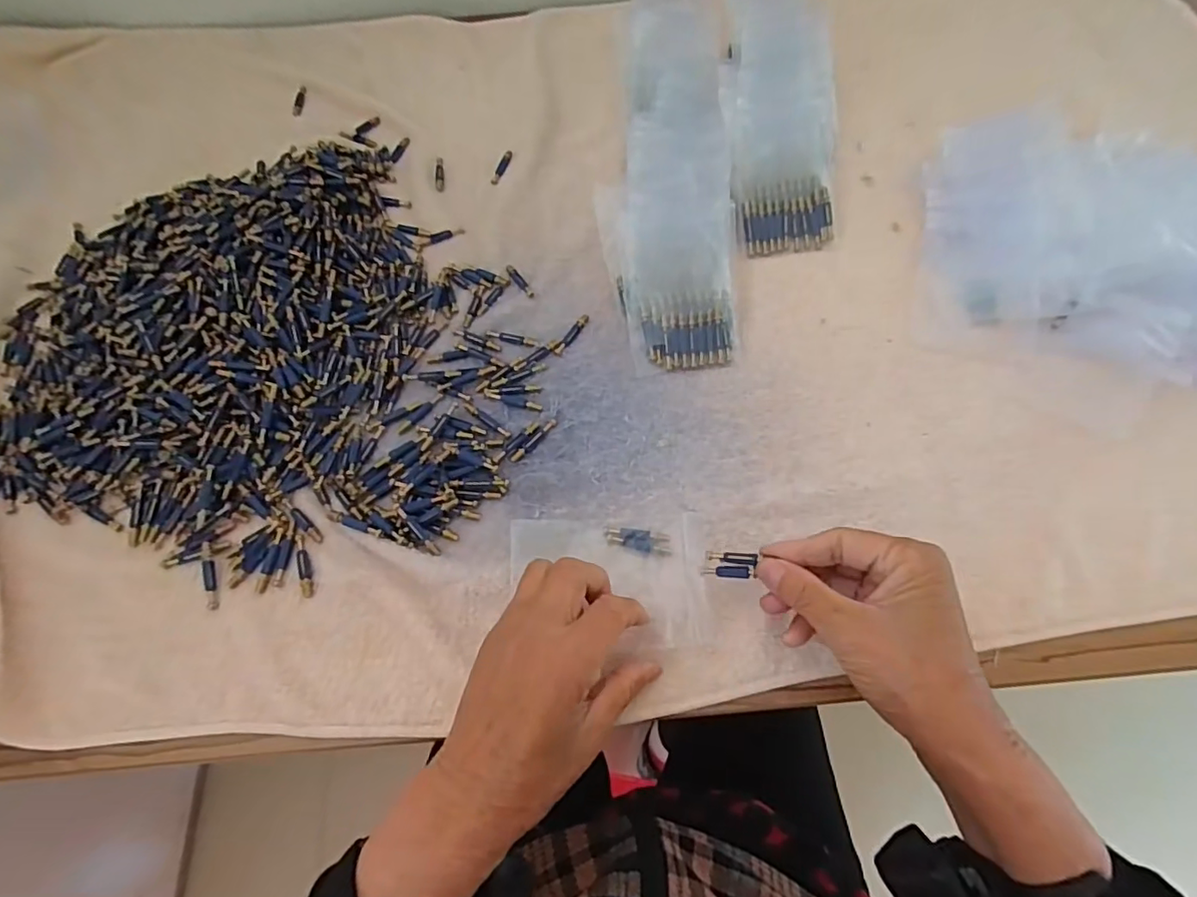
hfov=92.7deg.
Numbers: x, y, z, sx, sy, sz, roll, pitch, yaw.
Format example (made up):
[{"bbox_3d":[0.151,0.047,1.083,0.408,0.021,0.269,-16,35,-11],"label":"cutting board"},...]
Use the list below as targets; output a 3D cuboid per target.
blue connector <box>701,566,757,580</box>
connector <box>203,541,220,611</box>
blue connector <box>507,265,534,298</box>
[{"bbox_3d":[0.072,0.069,0.319,0.028,0.004,0.007,-2,62,20],"label":"blue connector"},{"bbox_3d":[-0.236,0.077,0.346,0.008,0.005,0.042,-16,64,-7],"label":"connector"},{"bbox_3d":[-0.061,-0.130,0.442,0.007,0.004,0.038,-30,66,-13],"label":"blue connector"}]

